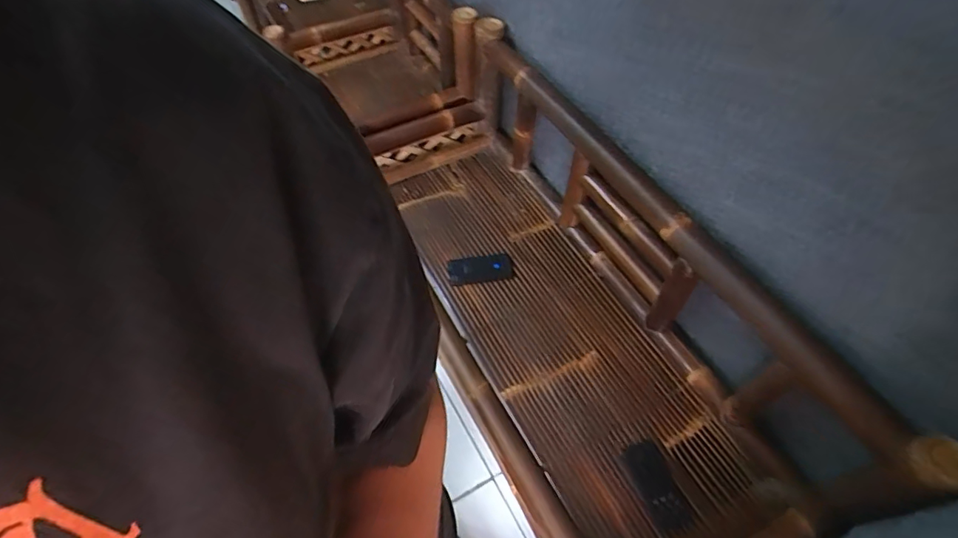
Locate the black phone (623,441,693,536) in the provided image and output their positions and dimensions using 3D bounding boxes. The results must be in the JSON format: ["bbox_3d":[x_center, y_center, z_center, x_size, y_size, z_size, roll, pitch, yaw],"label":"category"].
[{"bbox_3d":[0.348,0.419,0.976,0.073,0.010,0.167,-15,55,-12],"label":"black phone"}]

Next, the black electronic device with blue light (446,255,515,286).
[{"bbox_3d":[0.003,0.000,1.286,0.160,0.010,0.073,-6,54,-6],"label":"black electronic device with blue light"}]

